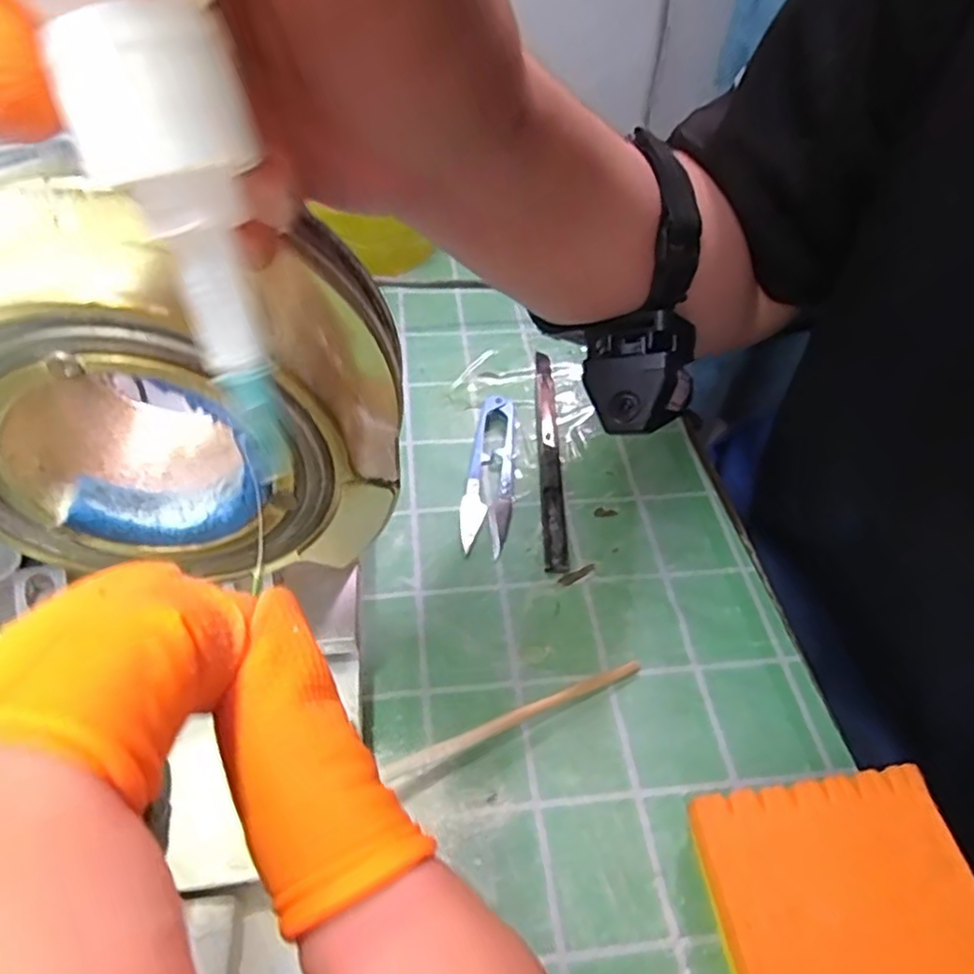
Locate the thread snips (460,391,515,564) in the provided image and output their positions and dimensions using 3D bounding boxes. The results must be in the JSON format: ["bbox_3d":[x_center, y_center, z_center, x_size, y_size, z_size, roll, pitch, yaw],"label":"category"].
[{"bbox_3d":[0.002,-0.011,0.364,0.024,0.012,0.104,5,49,3],"label":"thread snips"}]

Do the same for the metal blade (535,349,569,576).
[{"bbox_3d":[0.034,-0.020,0.375,0.011,0.007,0.155,2,49,-1],"label":"metal blade"}]

